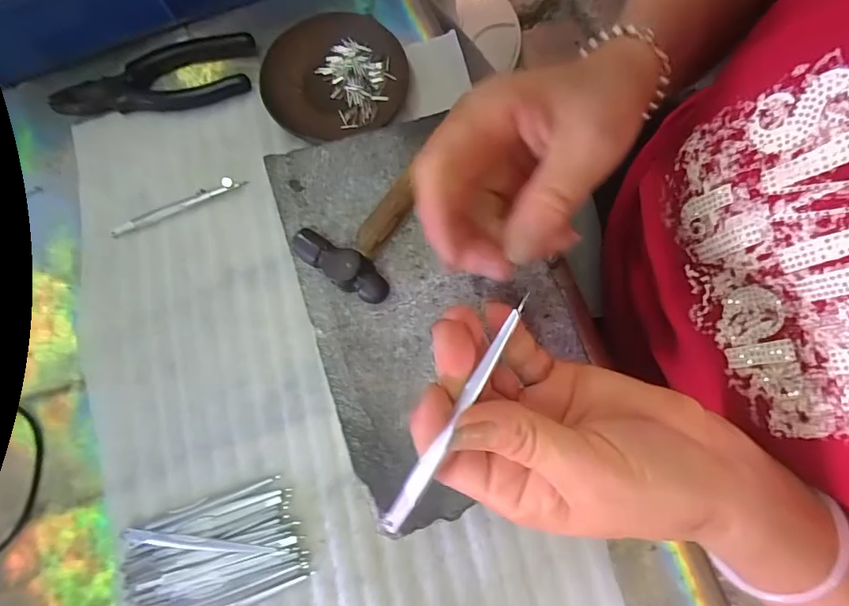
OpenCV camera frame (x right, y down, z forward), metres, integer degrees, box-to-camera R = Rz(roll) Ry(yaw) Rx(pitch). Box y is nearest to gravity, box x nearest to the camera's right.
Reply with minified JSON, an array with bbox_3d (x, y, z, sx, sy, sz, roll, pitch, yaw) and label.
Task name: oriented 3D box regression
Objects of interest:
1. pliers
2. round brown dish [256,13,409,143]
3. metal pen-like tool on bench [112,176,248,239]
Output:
[{"bbox_3d":[-0.220,-0.182,0.377,0.160,0.012,0.053,-12,77,-2],"label":"pliers"},{"bbox_3d":[-0.072,-0.184,0.374,0.114,0.014,0.102,-19,77,-3],"label":"round brown dish"},{"bbox_3d":[-0.190,-0.076,0.355,0.106,0.007,0.009,-23,78,-4],"label":"metal pen-like tool on bench"}]

